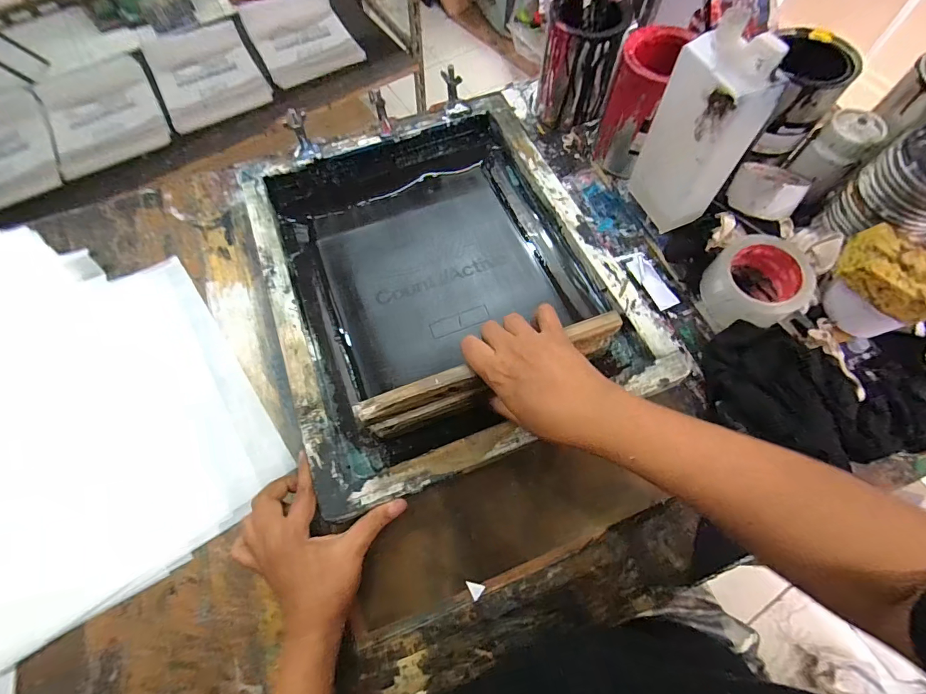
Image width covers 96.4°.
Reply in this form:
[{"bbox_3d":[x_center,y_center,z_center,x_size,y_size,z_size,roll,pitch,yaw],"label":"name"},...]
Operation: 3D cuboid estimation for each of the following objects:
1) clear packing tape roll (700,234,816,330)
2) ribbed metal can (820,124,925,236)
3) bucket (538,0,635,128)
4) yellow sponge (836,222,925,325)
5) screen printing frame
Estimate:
[{"bbox_3d":[0.350,-0.077,0.496,0.109,0.061,0.101,-26,67,-9],"label":"clear packing tape roll"},{"bbox_3d":[0.508,-0.178,0.470,0.099,0.107,0.103,-36,70,-13],"label":"ribbed metal can"},{"bbox_3d":[0.172,-0.416,0.617,0.103,0.139,0.096,10,66,7],"label":"bucket"},{"bbox_3d":[0.465,-0.079,0.445,0.101,0.040,0.069,37,72,16],"label":"yellow sponge"},{"bbox_3d":[-0.019,-0.106,0.538,0.437,0.047,0.490,-21,66,-7],"label":"screen printing frame"}]

